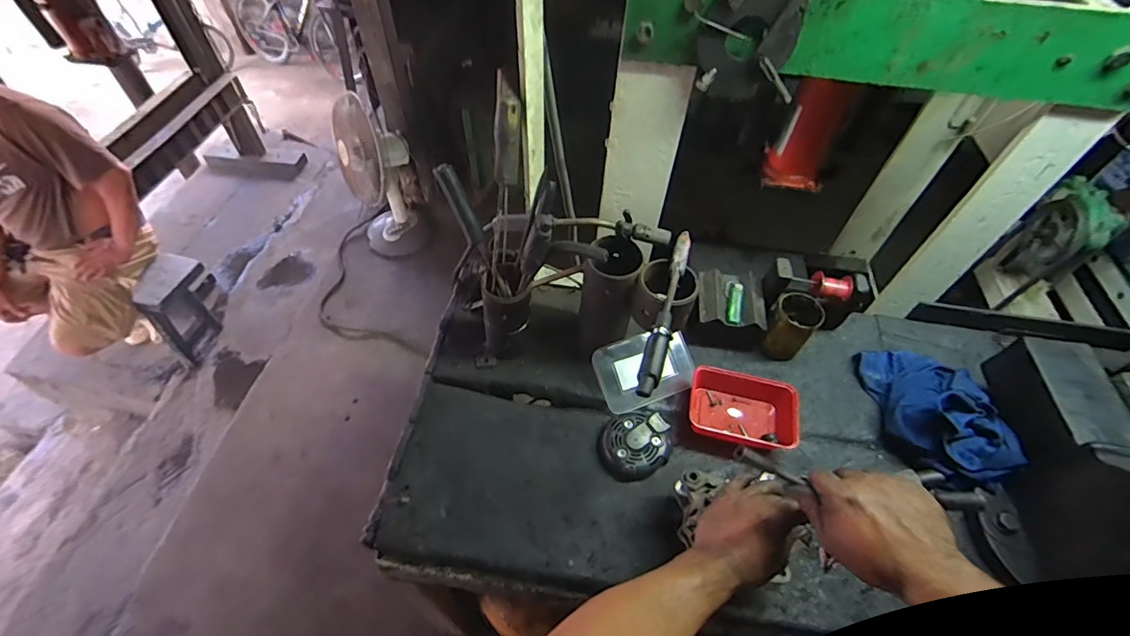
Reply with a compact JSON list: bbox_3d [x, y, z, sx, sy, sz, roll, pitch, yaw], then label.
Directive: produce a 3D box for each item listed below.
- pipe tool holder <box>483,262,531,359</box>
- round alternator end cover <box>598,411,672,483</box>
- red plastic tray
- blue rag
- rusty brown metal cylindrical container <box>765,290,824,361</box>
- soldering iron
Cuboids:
[{"bbox_3d":[-0.099,-0.005,0.842,0.085,0.178,0.071,-8,54,-8],"label":"pipe tool holder"},{"bbox_3d":[0.118,0.206,0.796,0.120,0.032,0.100,-28,59,-21],"label":"round alternator end cover"},{"bbox_3d":[0.301,0.160,0.823,0.172,0.067,0.129,10,53,5],"label":"red plastic tray"},{"bbox_3d":[0.626,0.150,0.808,0.173,0.102,0.249,6,53,2],"label":"blue rag"},{"bbox_3d":[0.409,0.017,0.885,0.078,0.103,0.077,1,53,-2],"label":"rusty brown metal cylindrical container"},{"bbox_3d":[0.145,-0.017,0.678,0.028,0.031,0.282,16,54,10],"label":"soldering iron"}]

